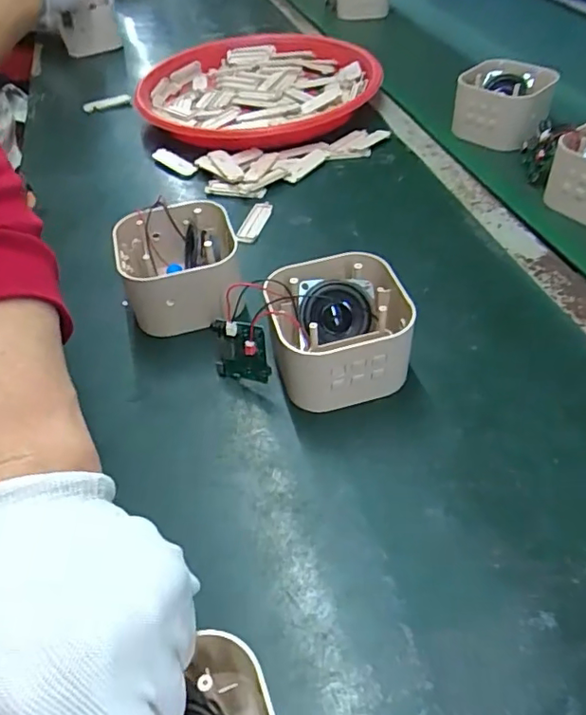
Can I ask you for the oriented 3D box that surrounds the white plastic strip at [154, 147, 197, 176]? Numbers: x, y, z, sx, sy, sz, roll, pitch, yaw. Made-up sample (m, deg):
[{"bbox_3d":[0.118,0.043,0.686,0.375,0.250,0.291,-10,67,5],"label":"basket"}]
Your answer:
[{"bbox_3d":[-0.128,-0.210,0.608,0.067,0.004,0.016,36,91,28],"label":"white plastic strip"}]

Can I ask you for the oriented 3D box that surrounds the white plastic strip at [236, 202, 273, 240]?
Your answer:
[{"bbox_3d":[-0.036,-0.127,0.532,0.018,0.007,0.058,13,50,17],"label":"white plastic strip"}]

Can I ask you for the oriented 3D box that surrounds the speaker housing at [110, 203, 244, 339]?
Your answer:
[{"bbox_3d":[-0.088,-0.070,0.442,0.092,0.062,0.099,-8,47,-2],"label":"speaker housing"}]

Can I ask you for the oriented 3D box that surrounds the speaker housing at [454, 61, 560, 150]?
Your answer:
[{"bbox_3d":[0.226,-0.270,0.608,0.095,0.061,0.082,19,52,22],"label":"speaker housing"}]

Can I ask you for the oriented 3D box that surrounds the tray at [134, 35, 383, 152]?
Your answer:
[{"bbox_3d":[-0.044,-0.330,0.700,0.274,0.039,0.295,-2,46,2],"label":"tray"}]

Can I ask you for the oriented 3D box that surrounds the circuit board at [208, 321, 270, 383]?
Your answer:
[{"bbox_3d":[-0.036,-0.003,0.384,0.045,0.043,0.007,14,27,28],"label":"circuit board"}]

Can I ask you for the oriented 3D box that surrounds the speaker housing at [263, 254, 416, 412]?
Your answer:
[{"bbox_3d":[0.031,-0.018,0.384,0.096,0.061,0.089,-11,47,-5],"label":"speaker housing"}]

